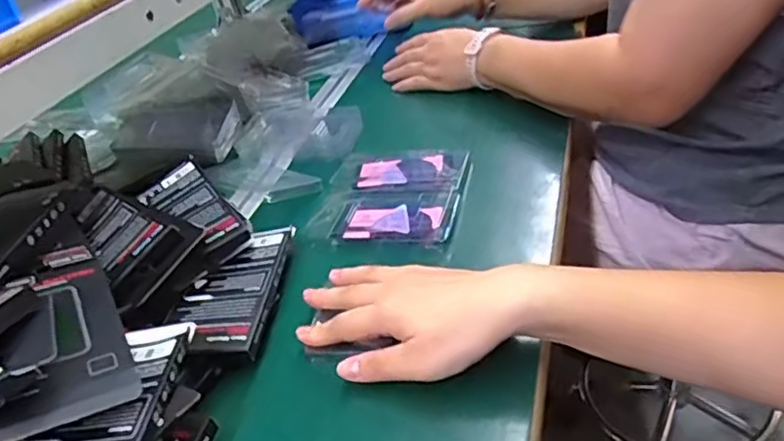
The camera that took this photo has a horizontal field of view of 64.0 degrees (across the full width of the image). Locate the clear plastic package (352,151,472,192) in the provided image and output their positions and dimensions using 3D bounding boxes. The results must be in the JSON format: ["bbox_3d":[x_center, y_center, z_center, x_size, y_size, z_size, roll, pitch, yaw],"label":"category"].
[{"bbox_3d":[0.018,-0.049,0.608,0.112,0.011,0.069,-3,36,17],"label":"clear plastic package"}]

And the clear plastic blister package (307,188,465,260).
[{"bbox_3d":[-0.007,-0.004,0.559,0.126,0.013,0.076,-1,36,19],"label":"clear plastic blister package"}]

